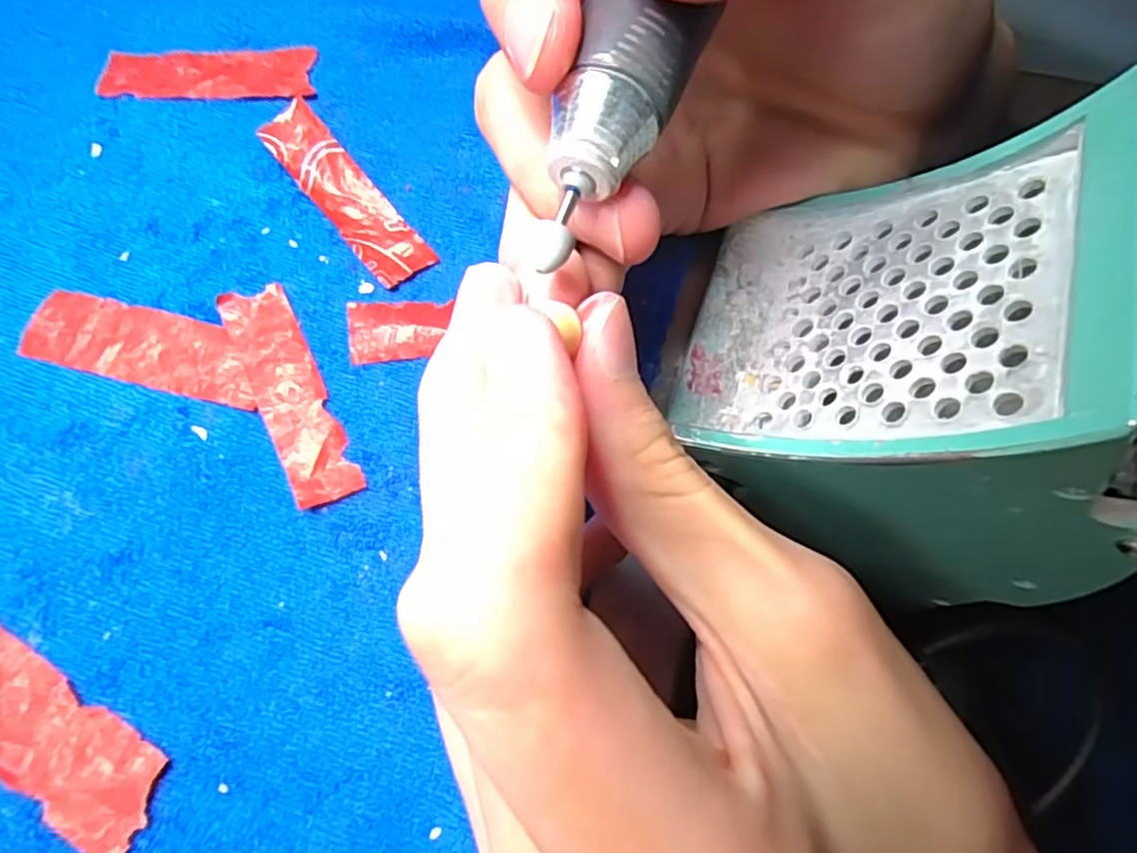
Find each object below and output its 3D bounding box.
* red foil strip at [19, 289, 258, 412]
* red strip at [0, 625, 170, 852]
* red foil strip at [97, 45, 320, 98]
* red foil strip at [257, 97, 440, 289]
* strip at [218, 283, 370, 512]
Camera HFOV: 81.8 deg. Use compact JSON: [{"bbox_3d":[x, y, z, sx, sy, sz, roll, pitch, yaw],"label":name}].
[{"bbox_3d":[-0.102,-0.020,0.159,0.057,0.004,0.019,13,70,2],"label":"red foil strip"},{"bbox_3d":[-0.105,0.060,0.131,0.058,0.004,0.019,33,65,9],"label":"red strip"},{"bbox_3d":[-0.103,-0.102,0.186,0.059,0.004,0.016,-1,70,-3],"label":"red foil strip"},{"bbox_3d":[-0.059,-0.062,0.175,0.016,0.007,0.058,-38,76,-14],"label":"red foil strip"},{"bbox_3d":[-0.067,-0.009,0.158,0.015,0.004,0.058,-25,73,-11],"label":"strip"}]

